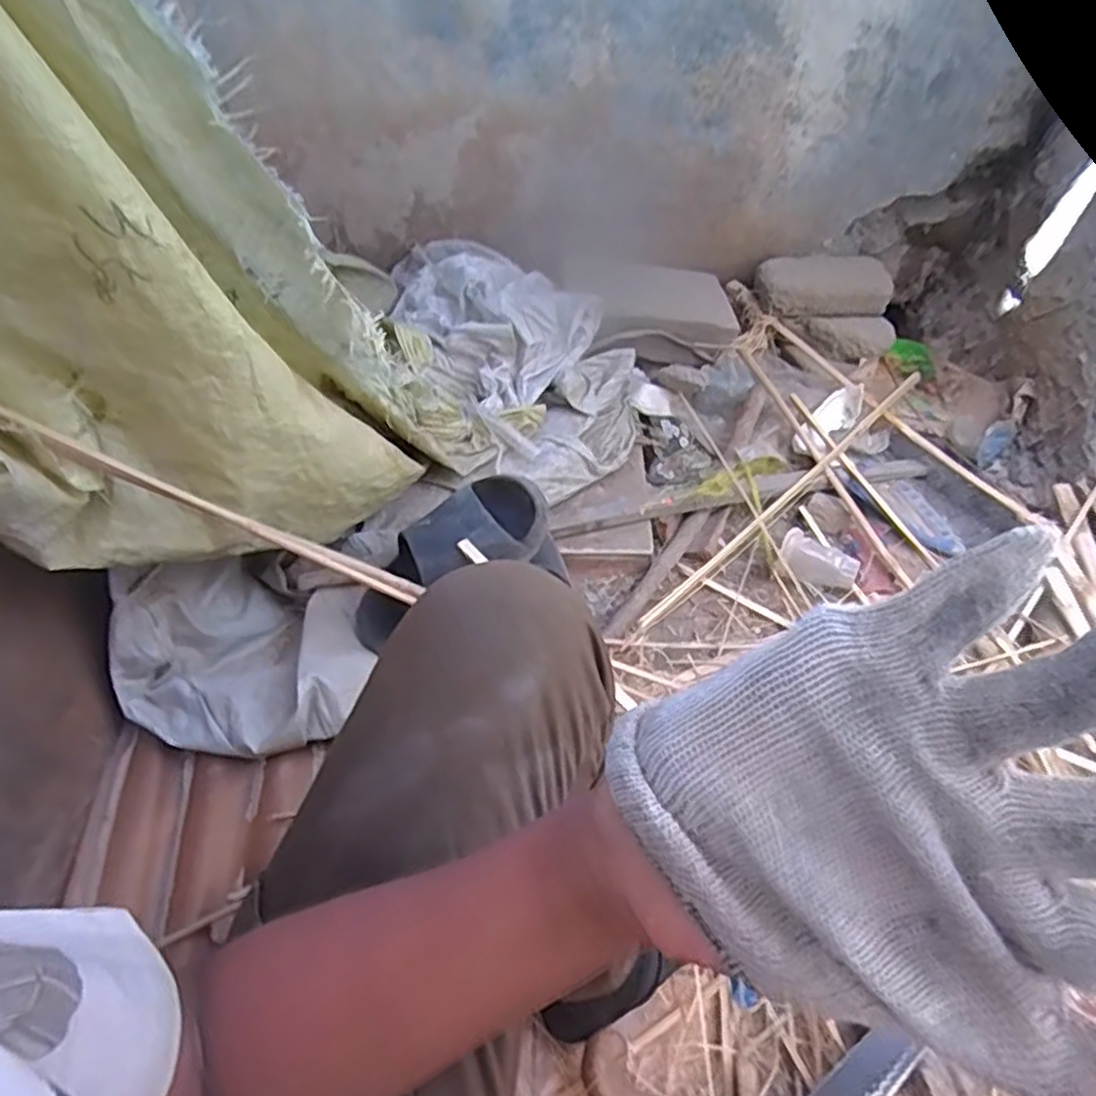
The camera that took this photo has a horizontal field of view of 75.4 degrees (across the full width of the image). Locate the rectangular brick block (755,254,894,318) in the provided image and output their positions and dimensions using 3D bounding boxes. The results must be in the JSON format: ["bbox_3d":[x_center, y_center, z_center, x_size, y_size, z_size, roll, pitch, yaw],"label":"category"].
[{"bbox_3d":[0.443,-0.432,1.150,0.207,0.053,0.117,2,53,4],"label":"rectangular brick block"}]

